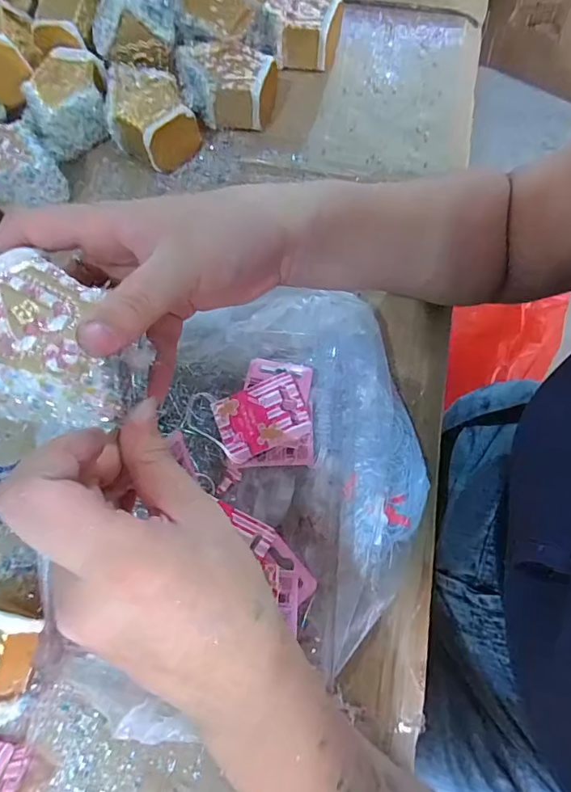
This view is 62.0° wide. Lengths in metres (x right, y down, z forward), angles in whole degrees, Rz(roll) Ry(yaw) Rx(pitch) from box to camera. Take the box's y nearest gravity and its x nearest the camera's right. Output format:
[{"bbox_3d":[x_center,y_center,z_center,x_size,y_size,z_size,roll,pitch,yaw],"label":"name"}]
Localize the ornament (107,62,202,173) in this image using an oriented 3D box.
[{"bbox_3d":[-0.119,-0.240,0.411,0.064,0.048,0.075,-30,71,-9],"label":"ornament"}]

